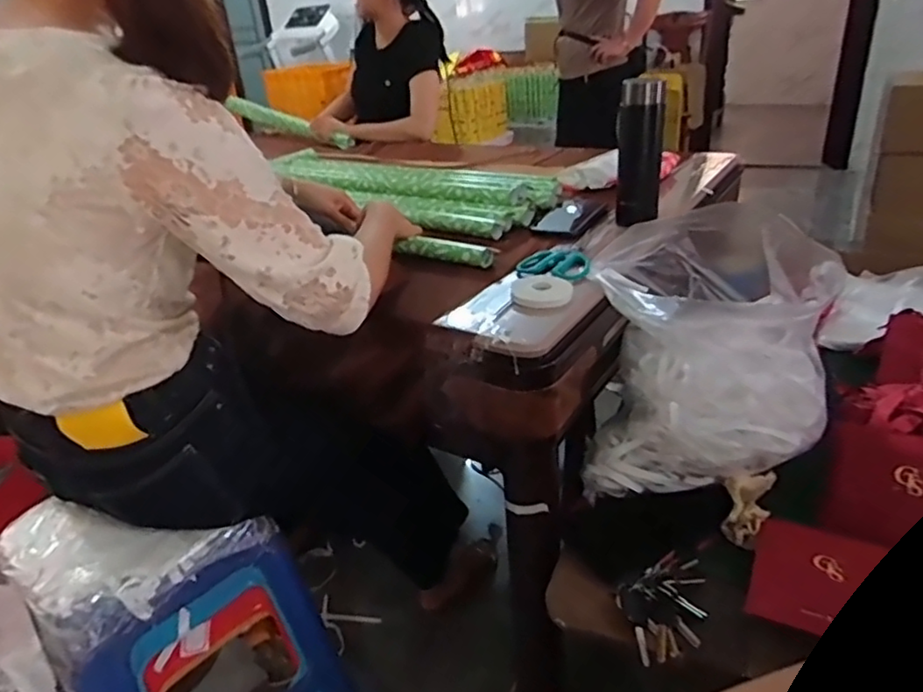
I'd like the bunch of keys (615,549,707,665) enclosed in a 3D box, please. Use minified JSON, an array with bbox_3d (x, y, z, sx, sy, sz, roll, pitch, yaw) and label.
[{"bbox_3d":[0.219,0.280,0.678,0.102,0.030,0.098,-14,48,-12],"label":"bunch of keys"}]

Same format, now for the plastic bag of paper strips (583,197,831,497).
[{"bbox_3d":[0.294,0.009,0.790,0.279,0.276,0.226,-4,28,2],"label":"plastic bag of paper strips"}]

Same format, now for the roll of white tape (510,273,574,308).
[{"bbox_3d":[0.099,-0.069,0.774,0.075,0.016,0.073,-1,28,8],"label":"roll of white tape"}]

